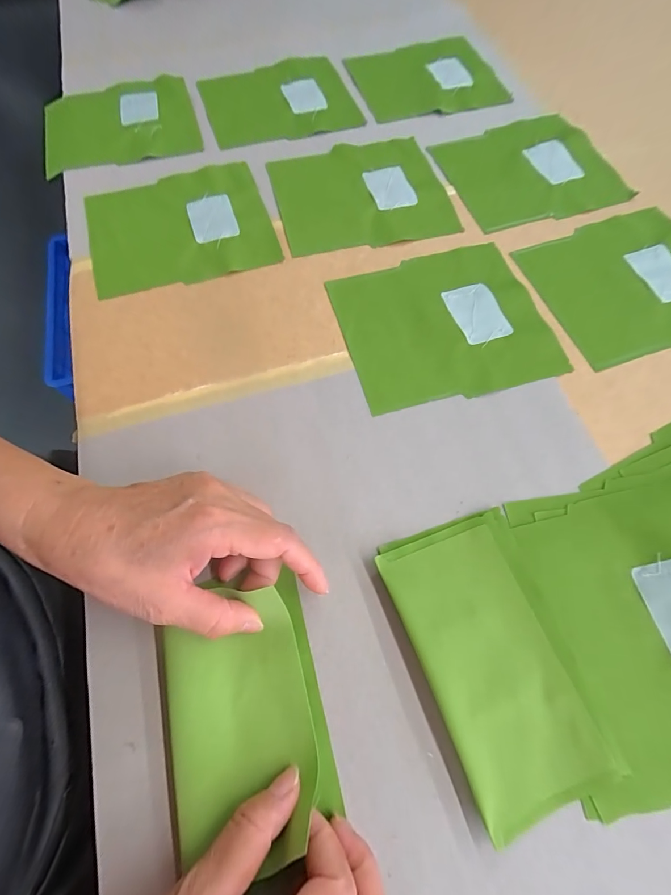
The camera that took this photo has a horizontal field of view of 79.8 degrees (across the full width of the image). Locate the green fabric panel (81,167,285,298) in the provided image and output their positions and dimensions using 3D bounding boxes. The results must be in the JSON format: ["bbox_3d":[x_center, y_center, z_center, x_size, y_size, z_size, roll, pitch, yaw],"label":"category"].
[{"bbox_3d":[-0.148,-0.210,0.382,0.163,0.005,0.137,-17,68,-7],"label":"green fabric panel"}]

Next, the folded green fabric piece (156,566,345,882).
[{"bbox_3d":[-0.051,0.146,0.224,0.084,0.022,0.129,-14,67,-5],"label":"folded green fabric piece"}]

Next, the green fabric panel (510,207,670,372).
[{"bbox_3d":[0.261,-0.147,0.355,0.161,0.009,0.143,-18,68,-7],"label":"green fabric panel"}]

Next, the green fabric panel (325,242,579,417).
[{"bbox_3d":[0.088,-0.106,0.336,0.160,0.005,0.146,-14,67,-5],"label":"green fabric panel"}]

